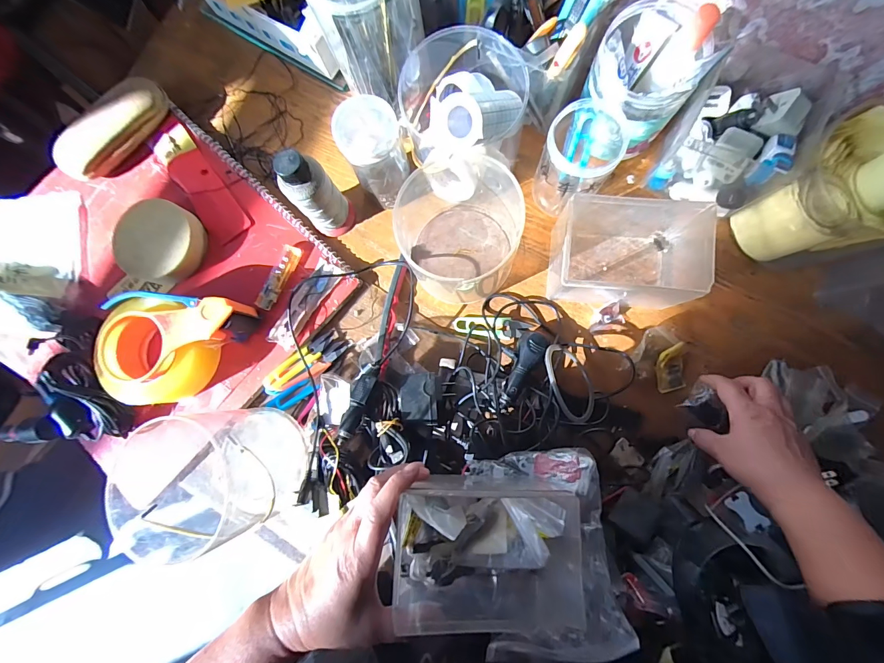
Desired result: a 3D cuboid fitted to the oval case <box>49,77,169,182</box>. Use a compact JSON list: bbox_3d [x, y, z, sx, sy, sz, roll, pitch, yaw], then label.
[{"bbox_3d":[-0.414,-0.253,0.474,0.157,0.048,0.054,-43,82,-2],"label":"oval case"}]

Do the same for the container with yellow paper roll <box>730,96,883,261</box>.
[{"bbox_3d":[0.400,-0.135,0.378,0.135,0.126,0.120,-36,82,-1],"label":"container with yellow paper roll"}]

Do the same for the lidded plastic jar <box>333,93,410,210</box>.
[{"bbox_3d":[-0.071,-0.194,0.425,0.061,0.124,0.065,0,83,4],"label":"lidded plastic jar"}]

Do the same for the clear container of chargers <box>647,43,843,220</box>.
[{"bbox_3d":[0.304,-0.205,0.392,0.119,0.101,0.123,32,87,7],"label":"clear container of chargers"}]

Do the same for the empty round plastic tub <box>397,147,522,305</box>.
[{"bbox_3d":[0.028,-0.123,0.434,0.128,0.082,0.165,16,85,6],"label":"empty round plastic tub"}]

